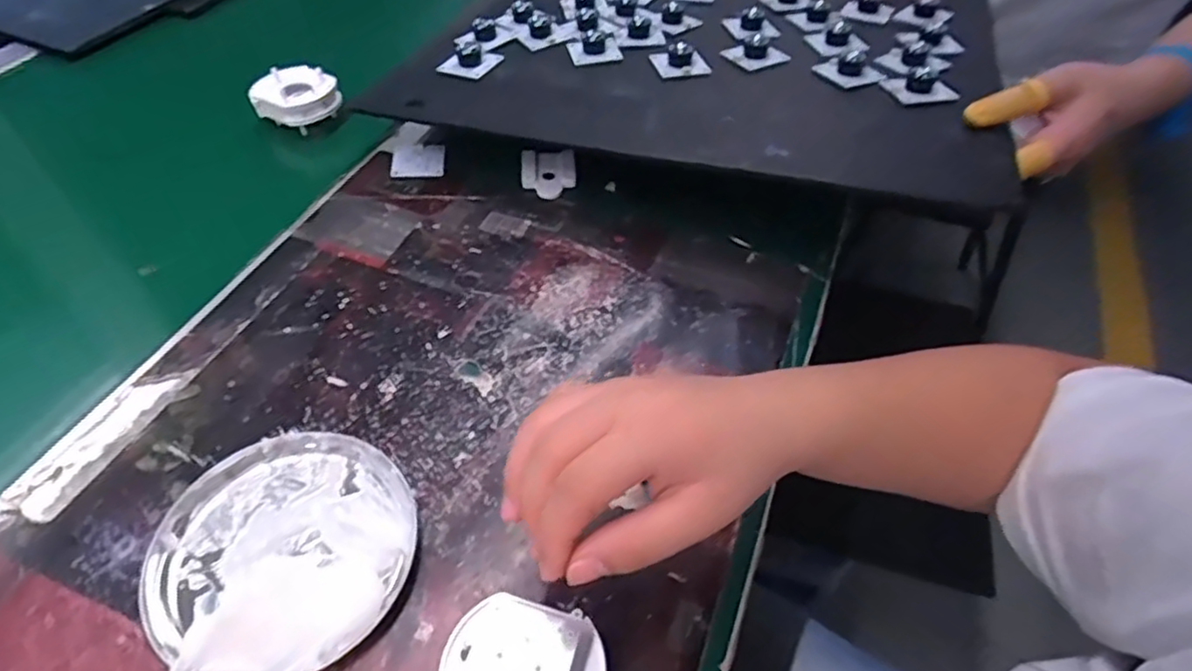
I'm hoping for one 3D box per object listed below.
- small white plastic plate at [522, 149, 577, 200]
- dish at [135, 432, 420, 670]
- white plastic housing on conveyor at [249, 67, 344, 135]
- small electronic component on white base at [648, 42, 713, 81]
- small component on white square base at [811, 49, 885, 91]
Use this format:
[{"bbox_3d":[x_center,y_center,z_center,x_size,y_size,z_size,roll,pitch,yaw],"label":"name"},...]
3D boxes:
[{"bbox_3d":[-0.039,-0.136,0.549,0.043,0.012,0.052,-3,51,-5],"label":"small white plastic plate"},{"bbox_3d":[-0.160,0.106,0.338,0.127,0.021,0.125,1,50,-1],"label":"dish"},{"bbox_3d":[-0.261,-0.208,0.582,0.061,0.033,0.054,18,52,12],"label":"white plastic housing on conveyor"},{"bbox_3d":[0.071,-0.231,0.553,0.047,0.022,0.034,4,50,0],"label":"small electronic component on white base"},{"bbox_3d":[0.210,-0.222,0.544,0.050,0.022,0.033,1,51,0],"label":"small component on white square base"}]

